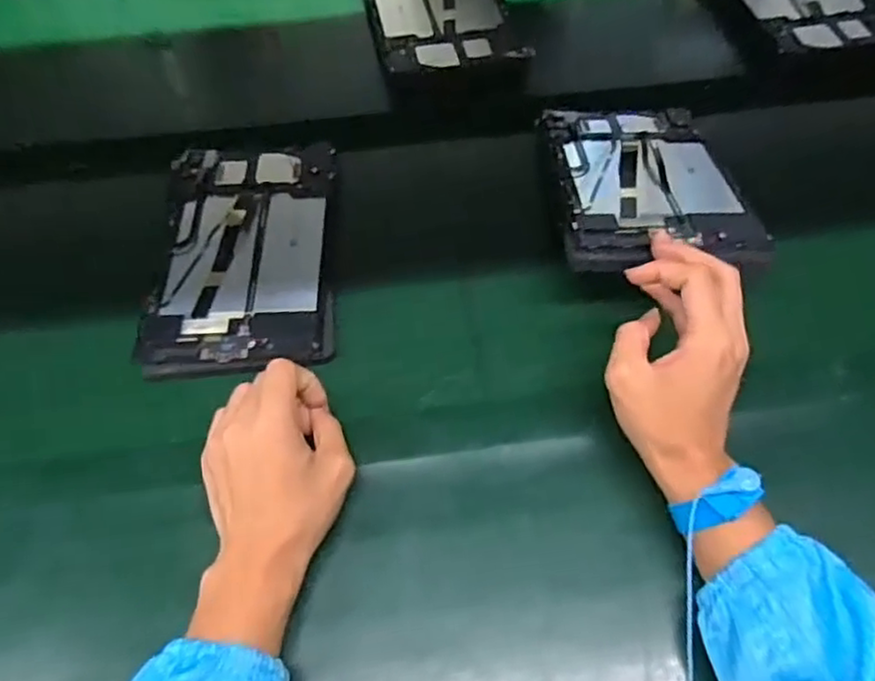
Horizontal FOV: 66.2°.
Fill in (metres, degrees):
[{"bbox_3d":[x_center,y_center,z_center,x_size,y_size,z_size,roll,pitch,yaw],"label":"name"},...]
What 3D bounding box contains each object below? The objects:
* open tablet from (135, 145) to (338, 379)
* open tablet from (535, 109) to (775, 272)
[{"bbox_3d":[-0.169,-0.082,0.592,0.155,0.008,0.247,-4,60,-1],"label":"open tablet"},{"bbox_3d":[0.176,-0.141,0.582,0.154,0.012,0.250,-1,43,-1],"label":"open tablet"}]

